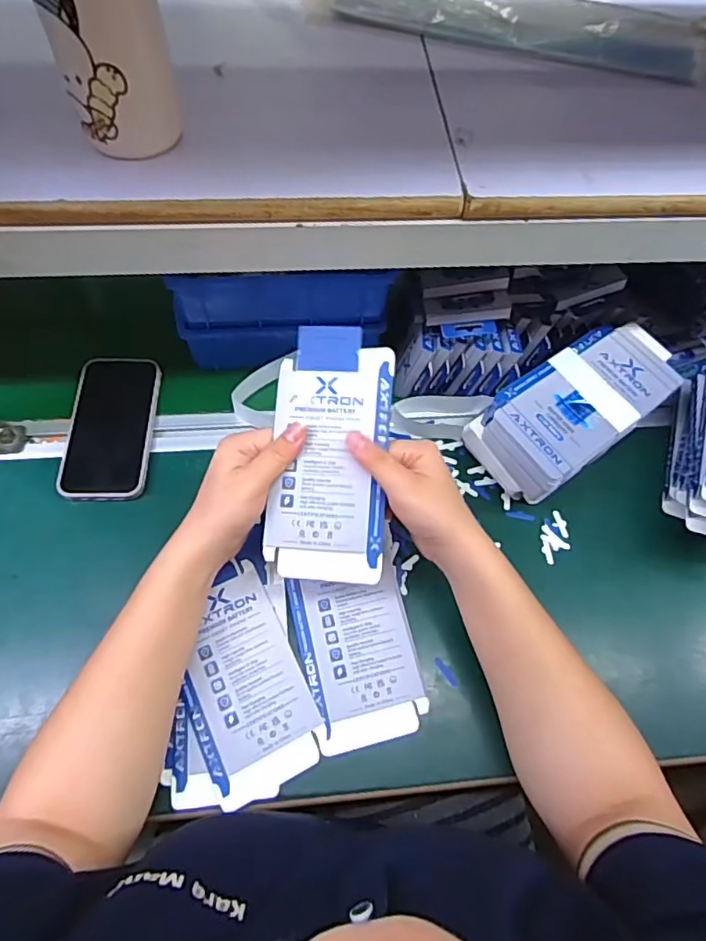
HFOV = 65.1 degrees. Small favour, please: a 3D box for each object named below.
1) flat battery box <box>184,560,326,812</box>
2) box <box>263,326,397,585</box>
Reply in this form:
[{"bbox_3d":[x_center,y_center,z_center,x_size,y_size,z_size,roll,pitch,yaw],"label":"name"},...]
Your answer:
[{"bbox_3d":[-0.086,0.162,0.433,0.087,0.010,0.161,-22,66,-14],"label":"flat battery box"},{"bbox_3d":[-0.017,-0.013,0.416,0.087,0.007,0.187,4,85,6],"label":"box"}]

